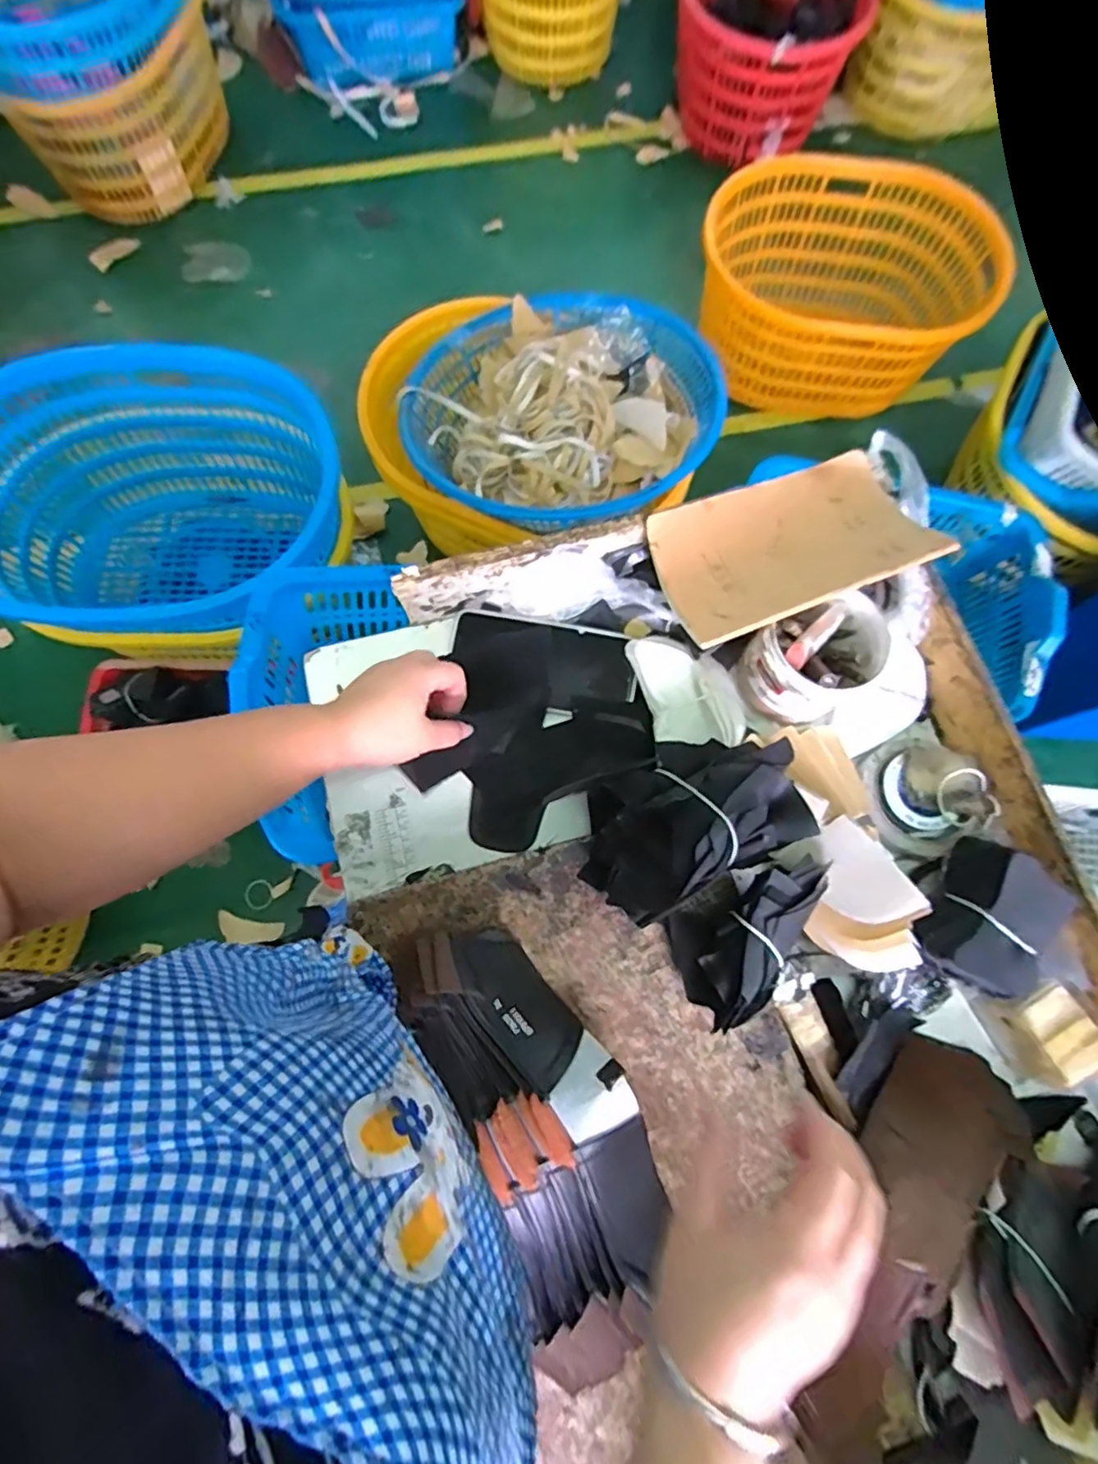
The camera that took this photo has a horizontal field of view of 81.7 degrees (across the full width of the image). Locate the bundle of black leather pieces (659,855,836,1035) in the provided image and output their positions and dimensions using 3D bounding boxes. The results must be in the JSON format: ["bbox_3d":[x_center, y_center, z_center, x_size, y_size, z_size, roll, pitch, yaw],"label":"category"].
[{"bbox_3d":[0.158,0.149,0.461,0.132,0.054,0.082,-25,77,-8],"label":"bundle of black leather pieces"}]

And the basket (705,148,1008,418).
[{"bbox_3d":[0.633,-0.955,1.389,0.612,0.246,0.436,7,75,0],"label":"basket"}]

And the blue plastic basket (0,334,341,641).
[{"bbox_3d":[-0.686,-0.372,1.156,0.657,0.331,0.484,-2,75,-2],"label":"blue plastic basket"}]

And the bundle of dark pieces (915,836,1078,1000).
[{"bbox_3d":[0.332,0.146,0.473,0.091,0.050,0.099,42,78,9],"label":"bundle of dark pieces"}]

